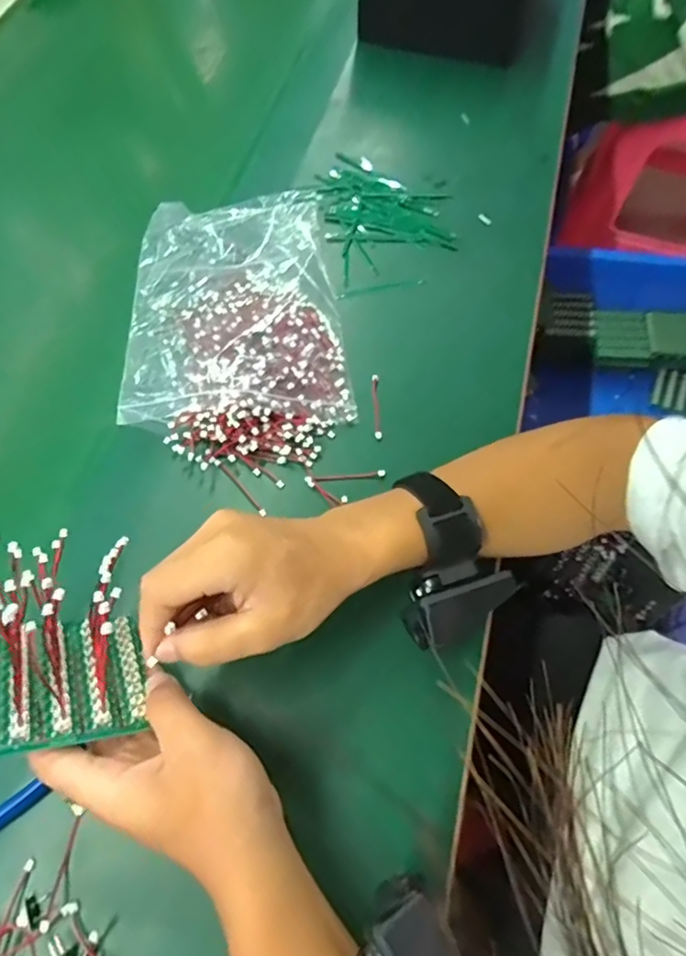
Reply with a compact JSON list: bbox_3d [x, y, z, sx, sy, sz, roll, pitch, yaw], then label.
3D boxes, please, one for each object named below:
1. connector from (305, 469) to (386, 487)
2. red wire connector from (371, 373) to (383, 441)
[{"bbox_3d":[0.002,0.000,0.400,0.057,0.004,0.007,-6,66,-1],"label":"connector"},{"bbox_3d":[0.025,-0.055,0.424,0.007,0.010,0.055,-2,66,0],"label":"red wire connector"}]

